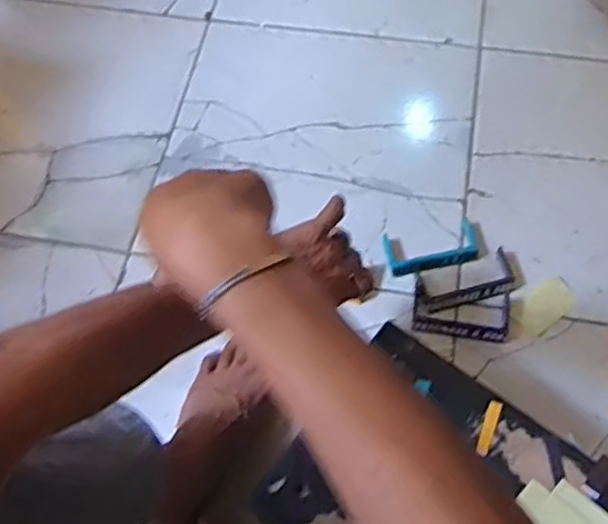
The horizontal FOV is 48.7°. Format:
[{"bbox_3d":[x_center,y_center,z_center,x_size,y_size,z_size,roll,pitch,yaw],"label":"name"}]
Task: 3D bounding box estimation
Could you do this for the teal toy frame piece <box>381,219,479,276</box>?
[{"bbox_3d":[0.153,-0.018,0.807,0.108,0.010,0.056,-9,63,-2],"label":"teal toy frame piece"}]

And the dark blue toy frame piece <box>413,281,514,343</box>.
[{"bbox_3d":[0.182,0.057,0.773,0.111,0.011,0.062,9,64,6],"label":"dark blue toy frame piece"}]

